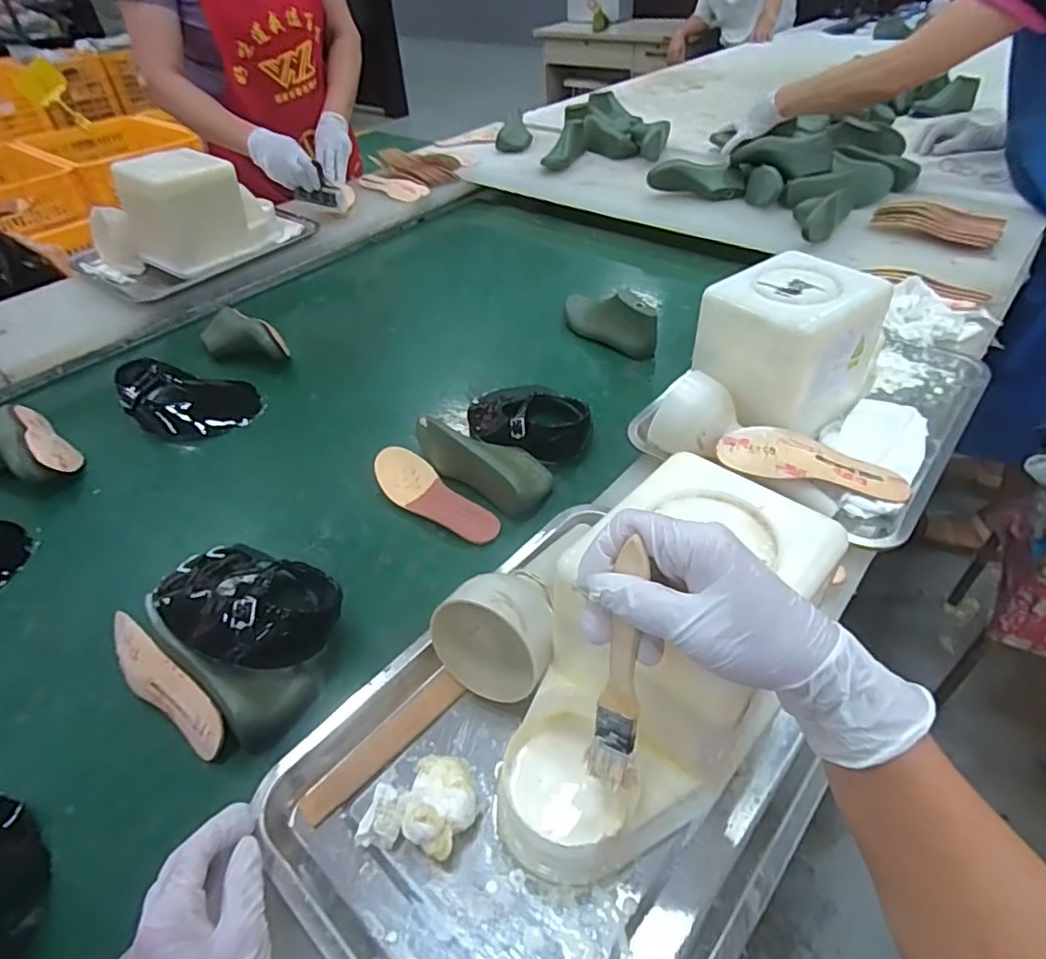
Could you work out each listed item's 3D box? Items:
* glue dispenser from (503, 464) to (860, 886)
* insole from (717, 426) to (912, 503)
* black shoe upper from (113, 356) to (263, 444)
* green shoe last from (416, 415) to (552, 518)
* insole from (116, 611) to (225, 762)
[{"bbox_3d":[0.079,0.117,0.393,0.154,0.145,0.239,24,51,27],"label":"glue dispenser"},{"bbox_3d":[0.287,-0.017,0.595,0.178,0.039,0.056,5,44,10],"label":"insole"},{"bbox_3d":[-0.463,-0.120,0.837,0.162,0.079,0.110,-11,44,-6],"label":"black shoe upper"},{"bbox_3d":[-0.047,-0.025,0.706,0.172,0.066,0.087,25,51,28],"label":"green shoe last"},{"bbox_3d":[-0.308,0.175,0.522,0.161,0.051,0.016,31,9,21],"label":"insole"}]

